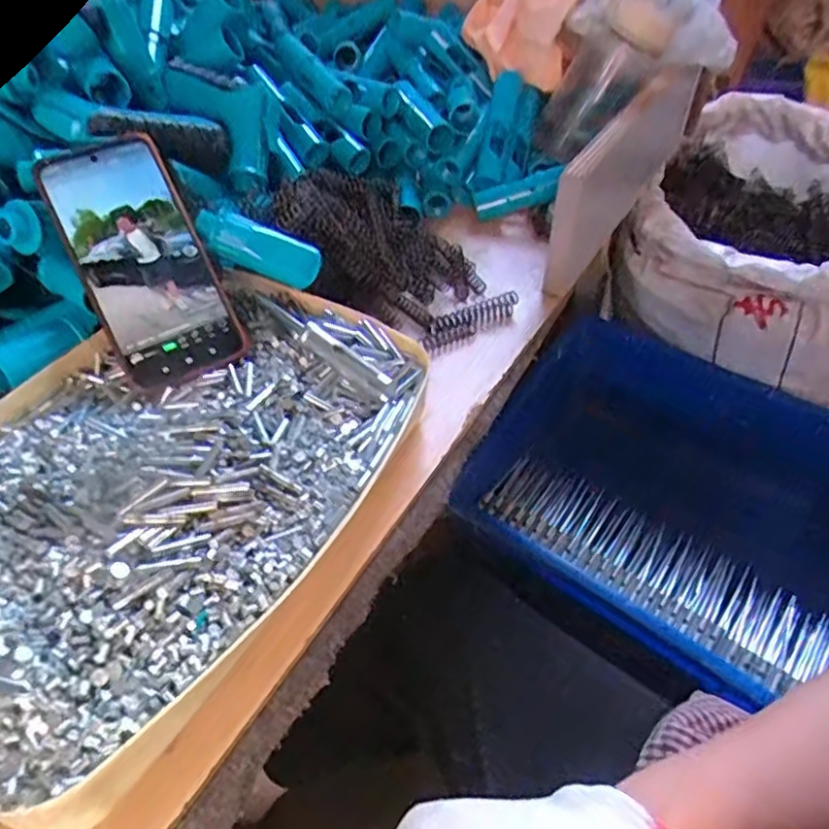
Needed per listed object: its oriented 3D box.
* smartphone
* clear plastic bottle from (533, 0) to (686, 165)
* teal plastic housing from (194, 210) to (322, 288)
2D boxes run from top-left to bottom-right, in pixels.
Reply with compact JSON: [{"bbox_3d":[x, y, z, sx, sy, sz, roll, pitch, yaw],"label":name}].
[{"bbox_3d":[-0.176,-0.099,0.422,0.078,0.014,0.166,-25,87,-23],"label":"smartphone"},{"bbox_3d":[0.181,-0.324,0.623,0.068,0.158,0.074,31,46,-8],"label":"clear plastic bottle"},{"bbox_3d":[-0.108,-0.115,0.449,0.084,0.029,0.023,20,44,-11],"label":"teal plastic housing"}]

